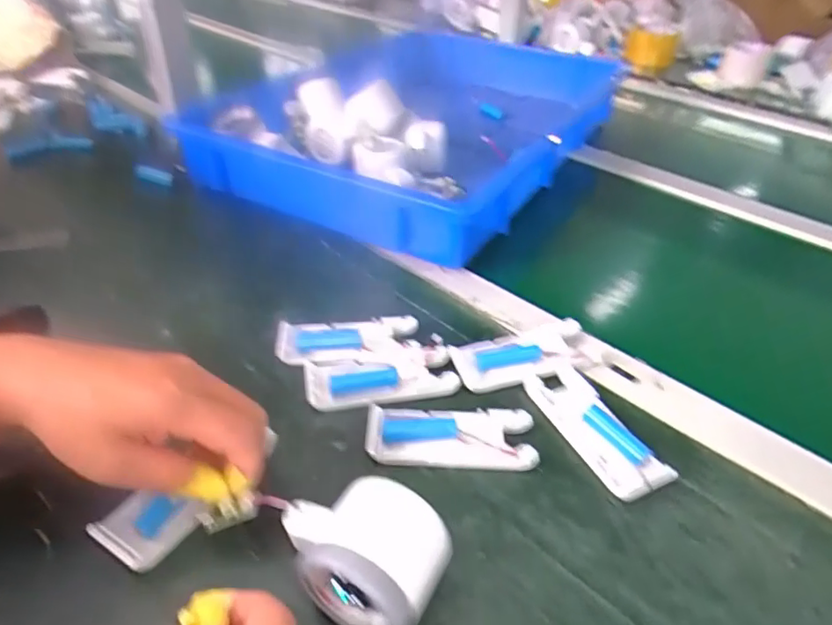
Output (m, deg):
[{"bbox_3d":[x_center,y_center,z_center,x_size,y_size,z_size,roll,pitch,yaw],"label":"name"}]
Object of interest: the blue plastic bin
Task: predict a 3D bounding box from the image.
[{"bbox_3d":[0.006,-0.252,0.729,0.397,0.099,0.529,22,44,22],"label":"blue plastic bin"}]

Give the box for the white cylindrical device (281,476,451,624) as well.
[{"bbox_3d":[-0.030,0.119,0.286,0.083,0.055,0.053,19,42,19],"label":"white cylindrical device"}]

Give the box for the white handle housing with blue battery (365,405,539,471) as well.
[{"bbox_3d":[0.023,0.080,0.369,0.107,0.013,0.043,2,40,0],"label":"white handle housing with blue battery"}]

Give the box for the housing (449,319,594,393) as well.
[{"bbox_3d":[0.081,0.031,0.427,0.100,0.019,0.042,-9,41,-13],"label":"housing"}]

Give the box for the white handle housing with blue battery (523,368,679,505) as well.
[{"bbox_3d":[0.119,0.076,0.379,0.043,0.014,0.107,-17,43,-21],"label":"white handle housing with blue battery"}]

